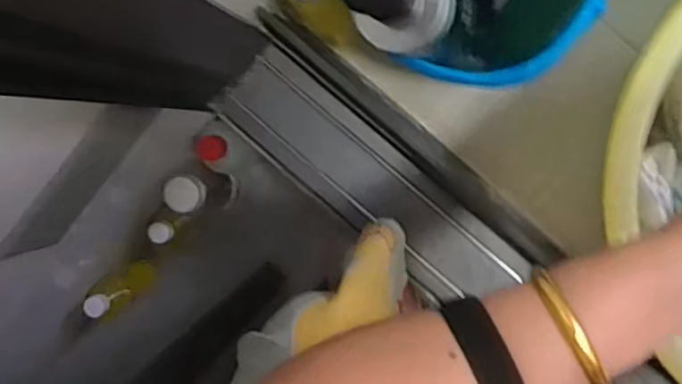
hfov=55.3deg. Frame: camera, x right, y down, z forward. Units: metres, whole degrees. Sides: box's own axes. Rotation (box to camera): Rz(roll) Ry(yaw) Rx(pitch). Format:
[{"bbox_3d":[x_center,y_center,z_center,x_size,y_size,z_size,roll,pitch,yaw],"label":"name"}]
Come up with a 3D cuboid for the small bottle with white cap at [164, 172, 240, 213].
[{"bbox_3d":[-0.150,0.002,0.719,0.040,0.116,0.045,-15,93,9],"label":"small bottle with white cap"}]

